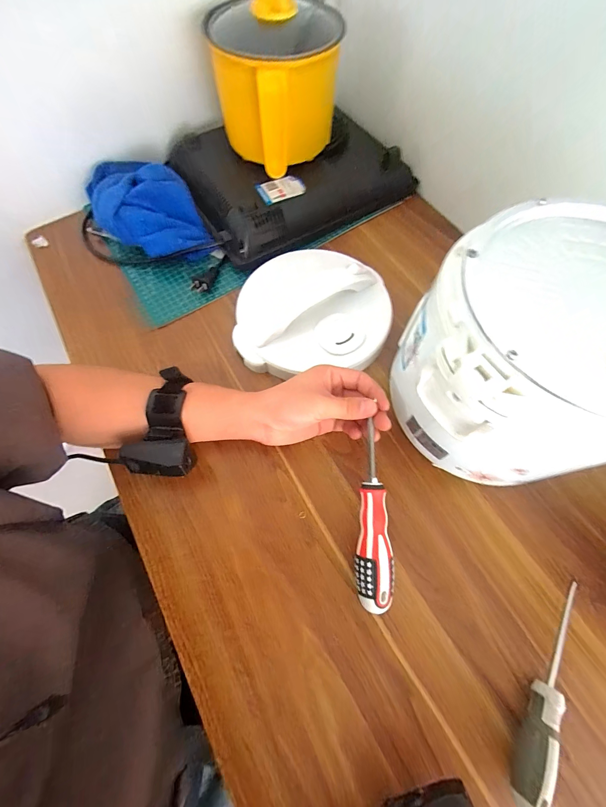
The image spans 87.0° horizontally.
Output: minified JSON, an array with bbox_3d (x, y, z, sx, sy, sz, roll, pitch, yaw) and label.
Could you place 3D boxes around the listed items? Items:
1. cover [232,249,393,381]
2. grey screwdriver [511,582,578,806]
[{"bbox_3d":[0.014,-0.127,0.417,0.193,0.055,0.192,5,67,3],"label":"cover"},{"bbox_3d":[0.214,0.245,0.277,0.024,0.023,0.175,28,70,12],"label":"grey screwdriver"}]

